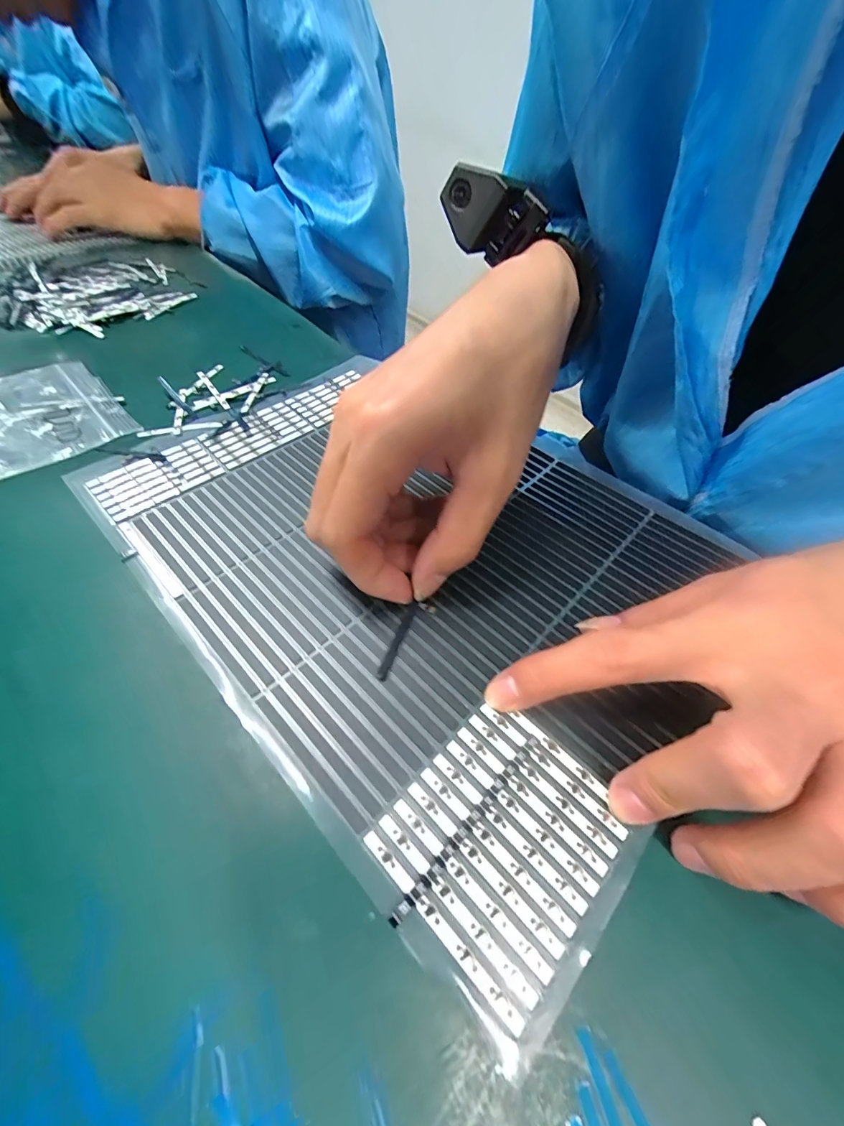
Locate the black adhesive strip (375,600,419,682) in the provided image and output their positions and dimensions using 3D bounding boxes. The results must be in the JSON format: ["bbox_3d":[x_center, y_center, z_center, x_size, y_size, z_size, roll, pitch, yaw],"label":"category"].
[{"bbox_3d":[-0.010,0.033,0.178,0.004,0.004,0.038,20,52,10],"label":"black adhesive strip"}]

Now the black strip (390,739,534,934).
[{"bbox_3d":[0.017,0.084,0.136,0.004,0.004,0.072,38,62,25],"label":"black strip"}]

